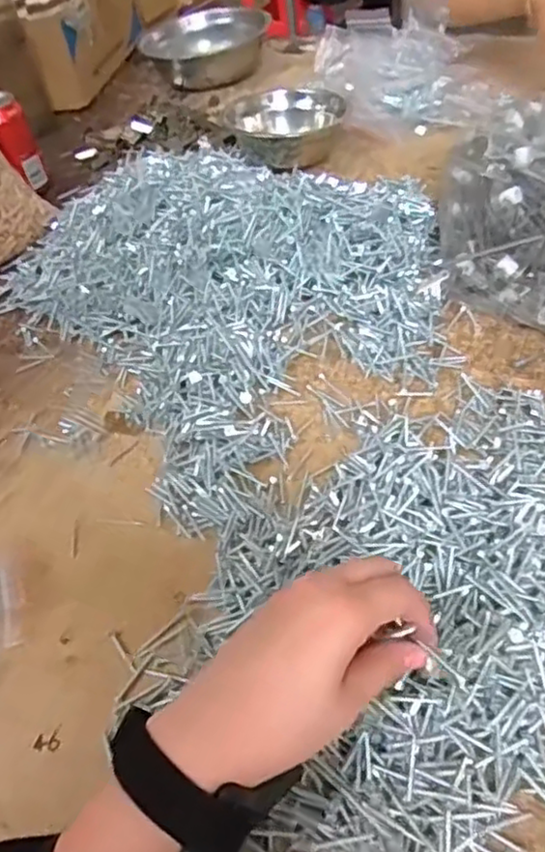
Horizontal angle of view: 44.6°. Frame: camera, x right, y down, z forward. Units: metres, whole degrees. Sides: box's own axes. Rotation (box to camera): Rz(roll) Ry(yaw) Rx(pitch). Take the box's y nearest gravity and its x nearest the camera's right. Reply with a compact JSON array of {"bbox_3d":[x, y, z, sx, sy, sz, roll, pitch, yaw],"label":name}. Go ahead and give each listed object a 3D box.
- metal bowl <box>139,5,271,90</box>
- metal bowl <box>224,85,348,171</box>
[{"bbox_3d":[-0.106,-0.610,1.065,0.174,0.064,0.154,-29,50,-15],"label":"metal bowl"},{"bbox_3d":[0.015,-0.378,0.829,0.126,0.048,0.126,-5,48,6],"label":"metal bowl"}]

